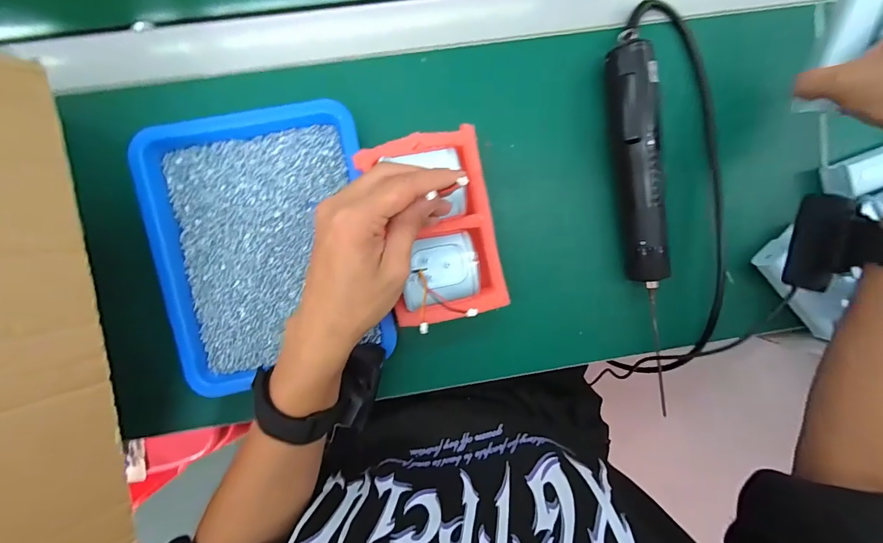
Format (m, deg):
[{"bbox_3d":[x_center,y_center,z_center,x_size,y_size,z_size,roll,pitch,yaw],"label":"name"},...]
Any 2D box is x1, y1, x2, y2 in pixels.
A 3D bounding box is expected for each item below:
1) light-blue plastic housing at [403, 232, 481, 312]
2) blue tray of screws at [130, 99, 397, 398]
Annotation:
[{"bbox_3d":[-0.001,-0.001,0.313,0.056,0.030,0.049,-9,96,-3],"label":"light-blue plastic housing"},{"bbox_3d":[-0.141,-0.021,0.340,0.170,0.027,0.217,-11,96,-3],"label":"blue tray of screws"}]

